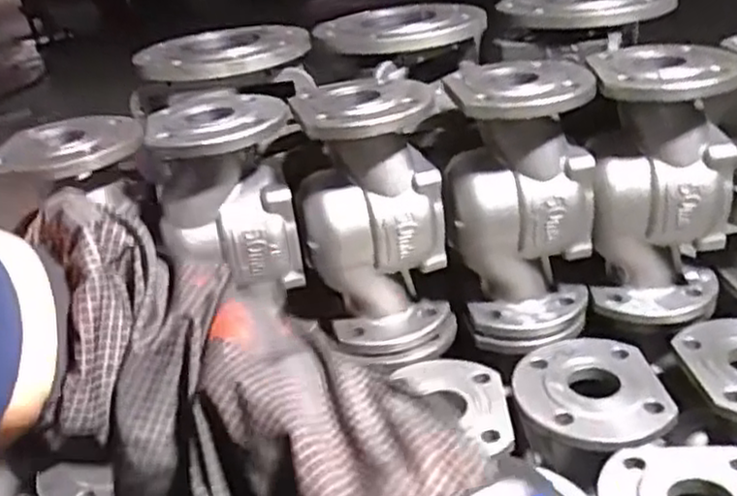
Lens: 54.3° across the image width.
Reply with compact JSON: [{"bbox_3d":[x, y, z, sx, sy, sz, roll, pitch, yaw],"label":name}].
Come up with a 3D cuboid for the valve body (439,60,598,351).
[{"bbox_3d":[0.169,-0.048,0.795,0.145,0.280,0.132,-2,29,11],"label":"valve body"}]

